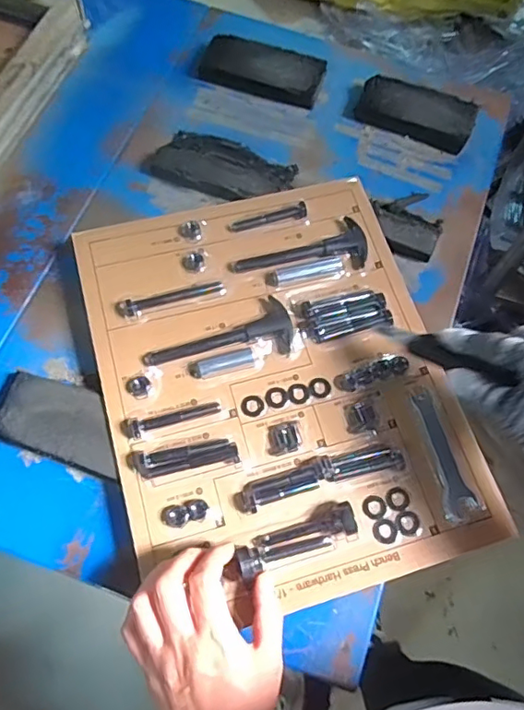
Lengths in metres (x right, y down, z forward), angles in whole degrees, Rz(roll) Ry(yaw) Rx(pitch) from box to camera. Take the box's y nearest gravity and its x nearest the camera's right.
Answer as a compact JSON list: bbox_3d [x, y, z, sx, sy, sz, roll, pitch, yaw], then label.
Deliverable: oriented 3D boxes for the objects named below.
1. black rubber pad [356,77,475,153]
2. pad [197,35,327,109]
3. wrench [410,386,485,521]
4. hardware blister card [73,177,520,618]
[{"bbox_3d":[0.179,-0.283,0.625,0.130,0.032,0.061,24,69,7],"label":"black rubber pad"},{"bbox_3d":[0.002,-0.347,0.654,0.142,0.028,0.062,19,69,5],"label":"pad"},{"bbox_3d":[0.158,0.083,0.465,0.031,0.005,0.111,-11,69,-6],"label":"wrench"},{"bbox_3d":[0.012,0.014,0.493,0.302,0.020,0.381,-14,69,-8],"label":"hardware blister card"}]

